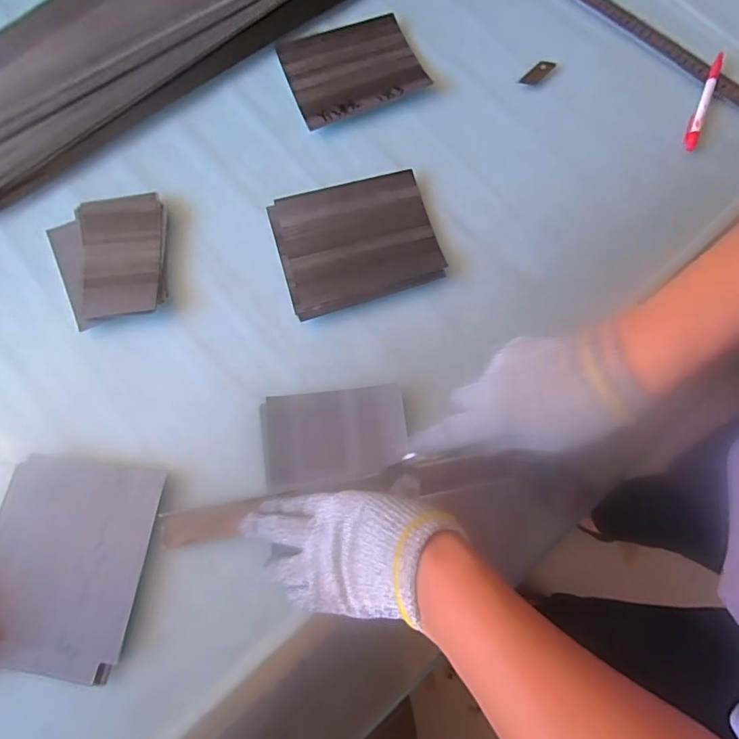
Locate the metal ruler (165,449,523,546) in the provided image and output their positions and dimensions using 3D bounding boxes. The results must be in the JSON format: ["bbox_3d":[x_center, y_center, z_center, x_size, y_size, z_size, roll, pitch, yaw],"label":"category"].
[{"bbox_3d":[-0.027,0.106,0.410,0.298,0.005,0.028,-12,76,1],"label":"metal ruler"}]

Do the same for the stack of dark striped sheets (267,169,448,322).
[{"bbox_3d":[-0.013,-0.125,0.480,0.149,0.013,0.128,-16,74,-3],"label":"stack of dark striped sheets"}]

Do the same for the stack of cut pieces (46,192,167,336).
[{"bbox_3d":[-0.256,-0.109,0.480,0.113,0.019,0.135,-12,74,-2],"label":"stack of cut pieces"}]

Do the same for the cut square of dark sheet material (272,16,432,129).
[{"bbox_3d":[-0.020,-0.336,0.542,0.142,0.011,0.118,-23,74,-5],"label":"cut square of dark sheet material"}]

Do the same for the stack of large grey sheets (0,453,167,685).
[{"bbox_3d":[-0.256,0.159,0.405,0.135,0.010,0.162,8,74,4],"label":"stack of large grey sheets"}]

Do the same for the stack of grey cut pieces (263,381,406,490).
[{"bbox_3d":[-0.030,0.057,0.425,0.123,0.016,0.079,-9,74,-1],"label":"stack of grey cut pieces"}]

